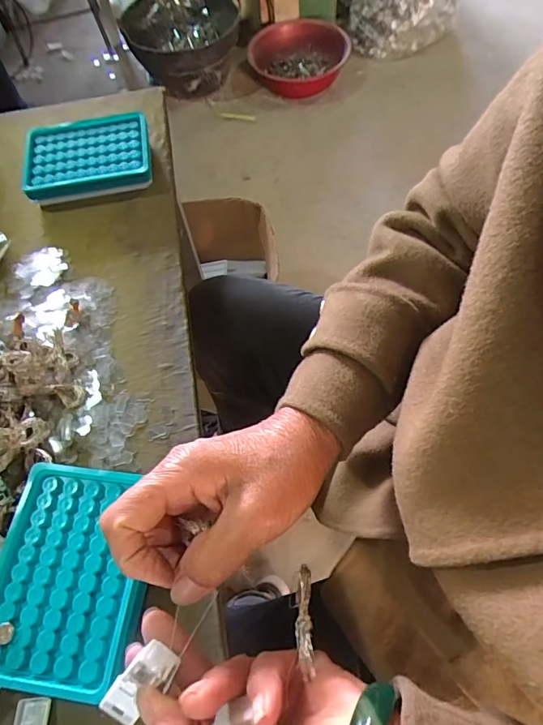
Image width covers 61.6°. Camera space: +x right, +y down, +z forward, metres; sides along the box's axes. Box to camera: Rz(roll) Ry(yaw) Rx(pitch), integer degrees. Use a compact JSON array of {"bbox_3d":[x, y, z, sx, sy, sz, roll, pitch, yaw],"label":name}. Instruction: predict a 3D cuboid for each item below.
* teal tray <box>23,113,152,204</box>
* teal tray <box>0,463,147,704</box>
[{"bbox_3d":[-0.198,-0.223,0.498,0.133,0.030,0.097,-11,63,-3],"label":"teal tray"},{"bbox_3d":[-0.131,0.138,0.301,0.099,0.028,0.129,5,63,6],"label":"teal tray"}]

